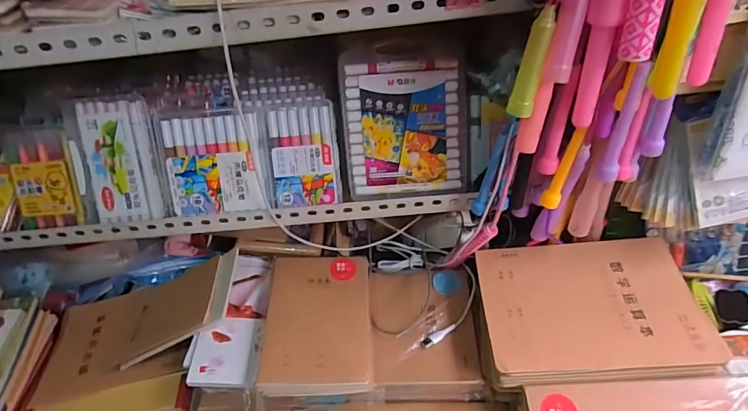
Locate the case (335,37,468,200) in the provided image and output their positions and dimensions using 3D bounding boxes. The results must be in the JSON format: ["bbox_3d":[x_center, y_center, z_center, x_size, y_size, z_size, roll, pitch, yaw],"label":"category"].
[{"bbox_3d":[0.043,-0.114,0.607,0.165,0.203,0.036,-4,18,2],"label":"case"}]

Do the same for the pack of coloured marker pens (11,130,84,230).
[{"bbox_3d":[-0.454,-0.034,0.612,0.089,0.132,0.014,-2,10,-1],"label":"pack of coloured marker pens"}]

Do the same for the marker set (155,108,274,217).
[{"bbox_3d":[-0.223,-0.059,0.616,0.147,0.139,0.027,-6,7,-1],"label":"marker set"}]

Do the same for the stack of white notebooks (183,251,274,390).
[{"bbox_3d":[-0.207,0.162,0.662,0.096,0.026,0.224,-3,42,2],"label":"stack of white notebooks"}]

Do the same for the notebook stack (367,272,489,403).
[{"bbox_3d":[0.072,0.189,0.656,0.149,0.050,0.202,-3,42,2],"label":"notebook stack"}]

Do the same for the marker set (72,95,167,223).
[{"bbox_3d":[-0.346,-0.063,0.608,0.088,0.168,0.017,-5,13,-6],"label":"marker set"}]

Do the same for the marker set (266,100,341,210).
[{"bbox_3d":[-0.097,-0.074,0.619,0.094,0.150,0.027,-5,3,0],"label":"marker set"}]

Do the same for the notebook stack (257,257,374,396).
[{"bbox_3d":[-0.079,0.161,0.638,0.146,0.032,0.214,-5,42,-1],"label":"notebook stack"}]

